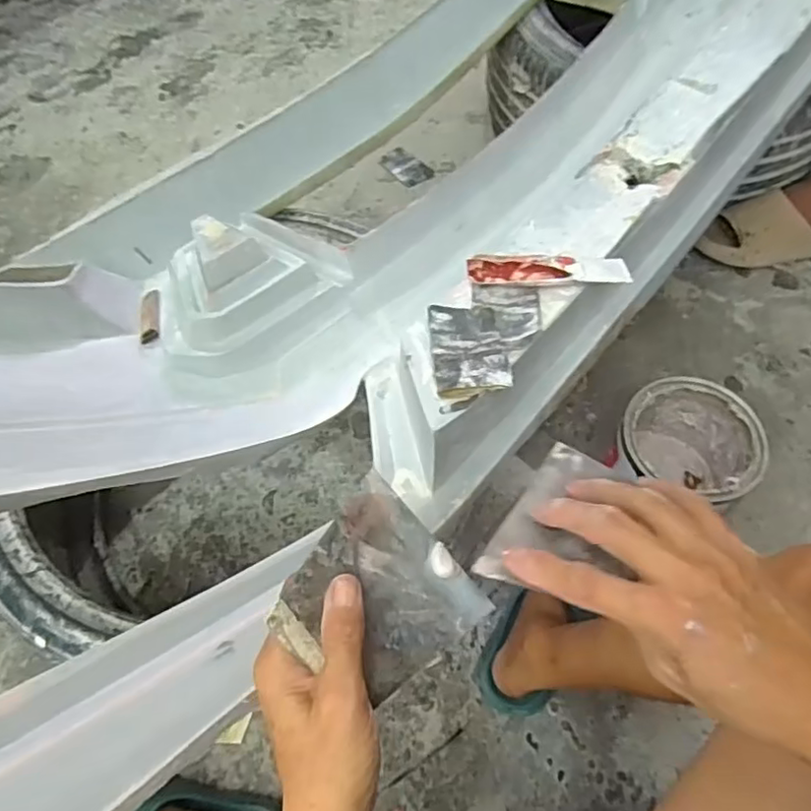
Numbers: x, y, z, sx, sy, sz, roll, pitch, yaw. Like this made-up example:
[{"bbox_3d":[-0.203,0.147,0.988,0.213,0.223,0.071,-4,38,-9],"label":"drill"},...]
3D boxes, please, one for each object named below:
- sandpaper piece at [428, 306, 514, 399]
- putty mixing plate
[{"bbox_3d":[0.060,-0.057,0.590,0.069,0.013,0.115,-4,47,0],"label":"sandpaper piece"},{"bbox_3d":[-0.012,0.105,0.332,0.100,0.009,0.095,46,63,-6],"label":"putty mixing plate"}]

